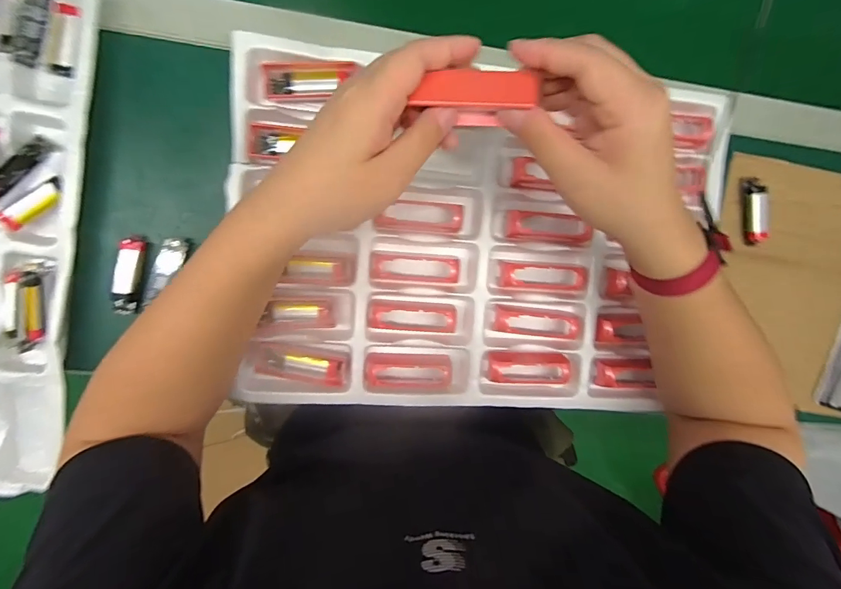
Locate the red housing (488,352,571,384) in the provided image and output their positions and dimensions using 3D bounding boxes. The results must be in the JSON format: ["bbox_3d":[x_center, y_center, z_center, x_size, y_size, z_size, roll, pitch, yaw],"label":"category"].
[{"bbox_3d":[0.107,0.072,0.402,0.080,0.018,0.030,4,95,-7],"label":"red housing"}]

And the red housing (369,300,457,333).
[{"bbox_3d":[-0.007,0.021,0.388,0.080,0.016,0.026,4,95,-7],"label":"red housing"}]

